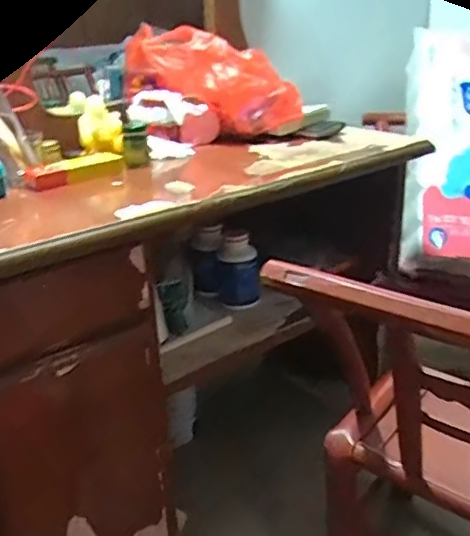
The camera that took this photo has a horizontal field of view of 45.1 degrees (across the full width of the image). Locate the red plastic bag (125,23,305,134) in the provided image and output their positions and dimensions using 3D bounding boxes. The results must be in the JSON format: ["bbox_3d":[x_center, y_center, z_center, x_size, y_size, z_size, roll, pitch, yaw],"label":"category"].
[{"bbox_3d":[-0.043,-0.348,1.006,0.337,0.122,0.099,27,31,8],"label":"red plastic bag"}]

